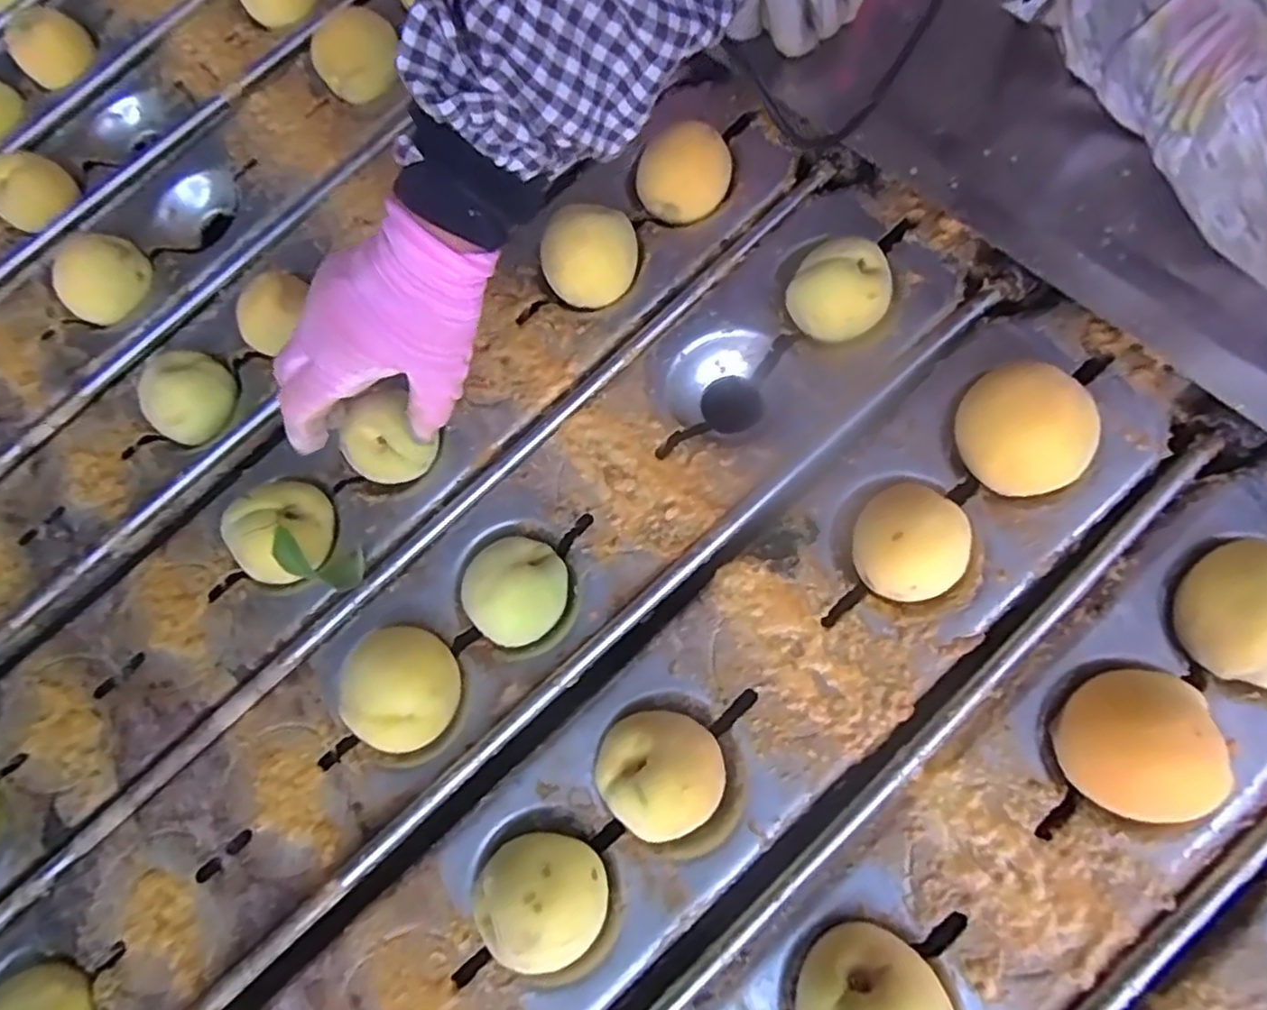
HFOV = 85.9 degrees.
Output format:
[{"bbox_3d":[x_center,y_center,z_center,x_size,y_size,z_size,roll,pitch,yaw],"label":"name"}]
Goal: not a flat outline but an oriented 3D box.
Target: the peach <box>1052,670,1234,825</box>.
[{"bbox_3d":[0.240,0.112,0.325,0.058,0.053,0.067,7,68,4],"label":"peach"}]

